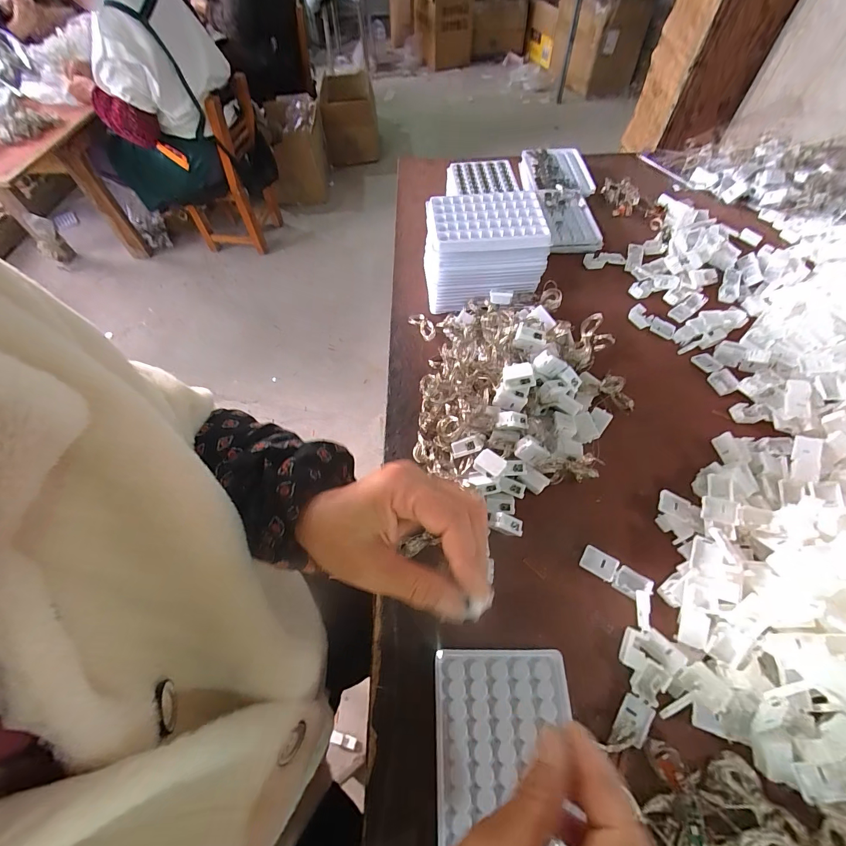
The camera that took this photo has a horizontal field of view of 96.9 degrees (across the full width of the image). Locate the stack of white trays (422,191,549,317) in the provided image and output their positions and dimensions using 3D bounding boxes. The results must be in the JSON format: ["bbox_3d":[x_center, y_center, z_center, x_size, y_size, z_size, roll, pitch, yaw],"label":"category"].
[{"bbox_3d":[0.069,-0.203,0.453,0.135,0.098,0.091,-3,59,0],"label":"stack of white trays"}]

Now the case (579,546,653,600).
[{"bbox_3d":[0.161,0.125,0.314,0.055,0.009,0.021,31,65,19],"label":"case"}]

